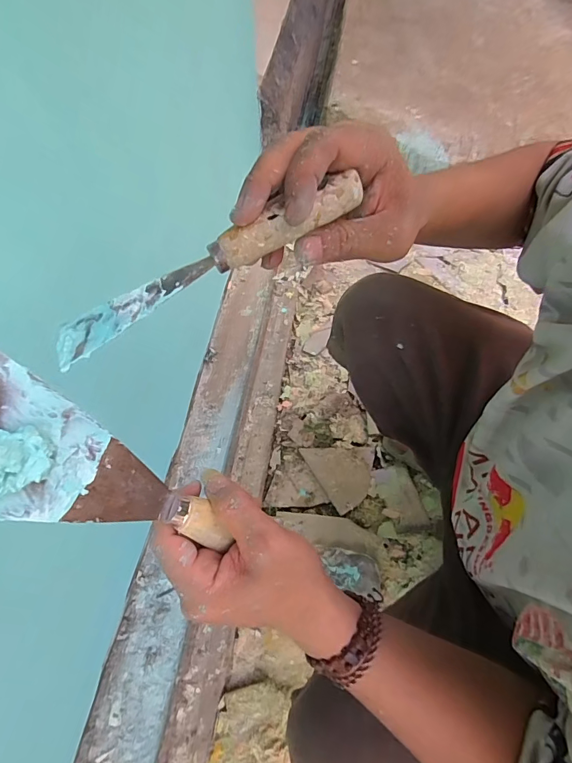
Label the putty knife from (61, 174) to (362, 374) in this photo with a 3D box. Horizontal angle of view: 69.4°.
[{"bbox_3d":[-0.039,-0.059,0.214,0.172,0.015,0.035,-29,66,0],"label":"putty knife"}]

